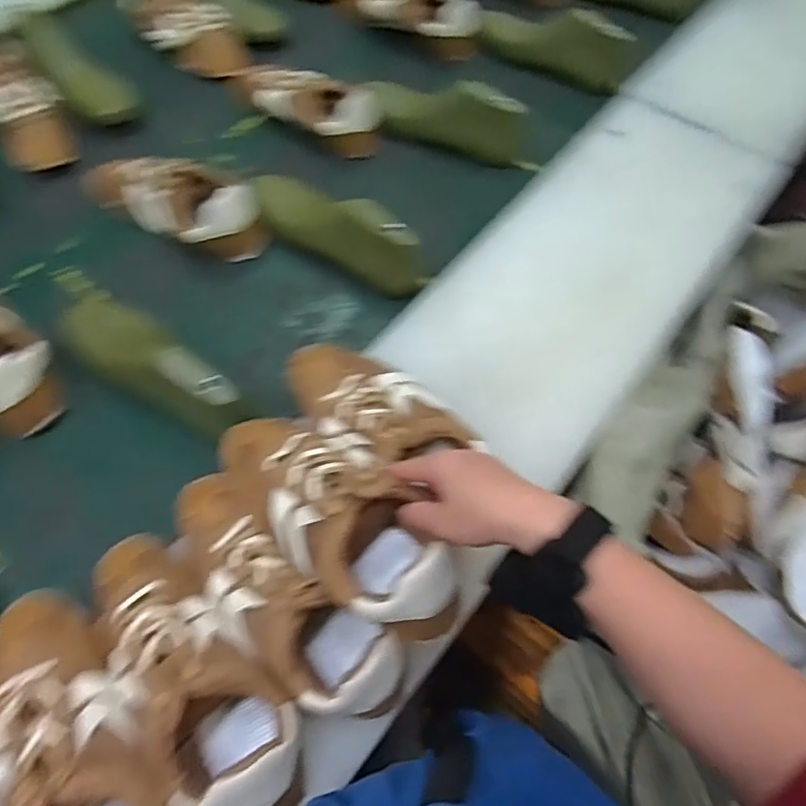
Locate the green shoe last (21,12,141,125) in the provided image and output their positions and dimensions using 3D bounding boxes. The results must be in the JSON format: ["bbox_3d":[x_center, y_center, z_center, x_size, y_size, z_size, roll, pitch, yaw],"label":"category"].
[{"bbox_3d":[-0.479,-0.482,0.884,0.201,0.054,0.084,45,69,5],"label":"green shoe last"}]

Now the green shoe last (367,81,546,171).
[{"bbox_3d":[0.071,-0.391,0.831,0.246,0.077,0.064,12,63,4],"label":"green shoe last"}]

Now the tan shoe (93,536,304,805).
[{"bbox_3d":[-0.168,0.208,0.466,0.097,0.086,0.236,-41,71,-20],"label":"tan shoe"}]

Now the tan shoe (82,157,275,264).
[{"bbox_3d":[-0.291,-0.256,0.766,0.245,0.073,0.094,24,64,10],"label":"tan shoe"}]

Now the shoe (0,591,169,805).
[{"bbox_3d":[-0.235,0.249,0.450,0.111,0.086,0.242,-37,62,-18],"label":"shoe"}]

